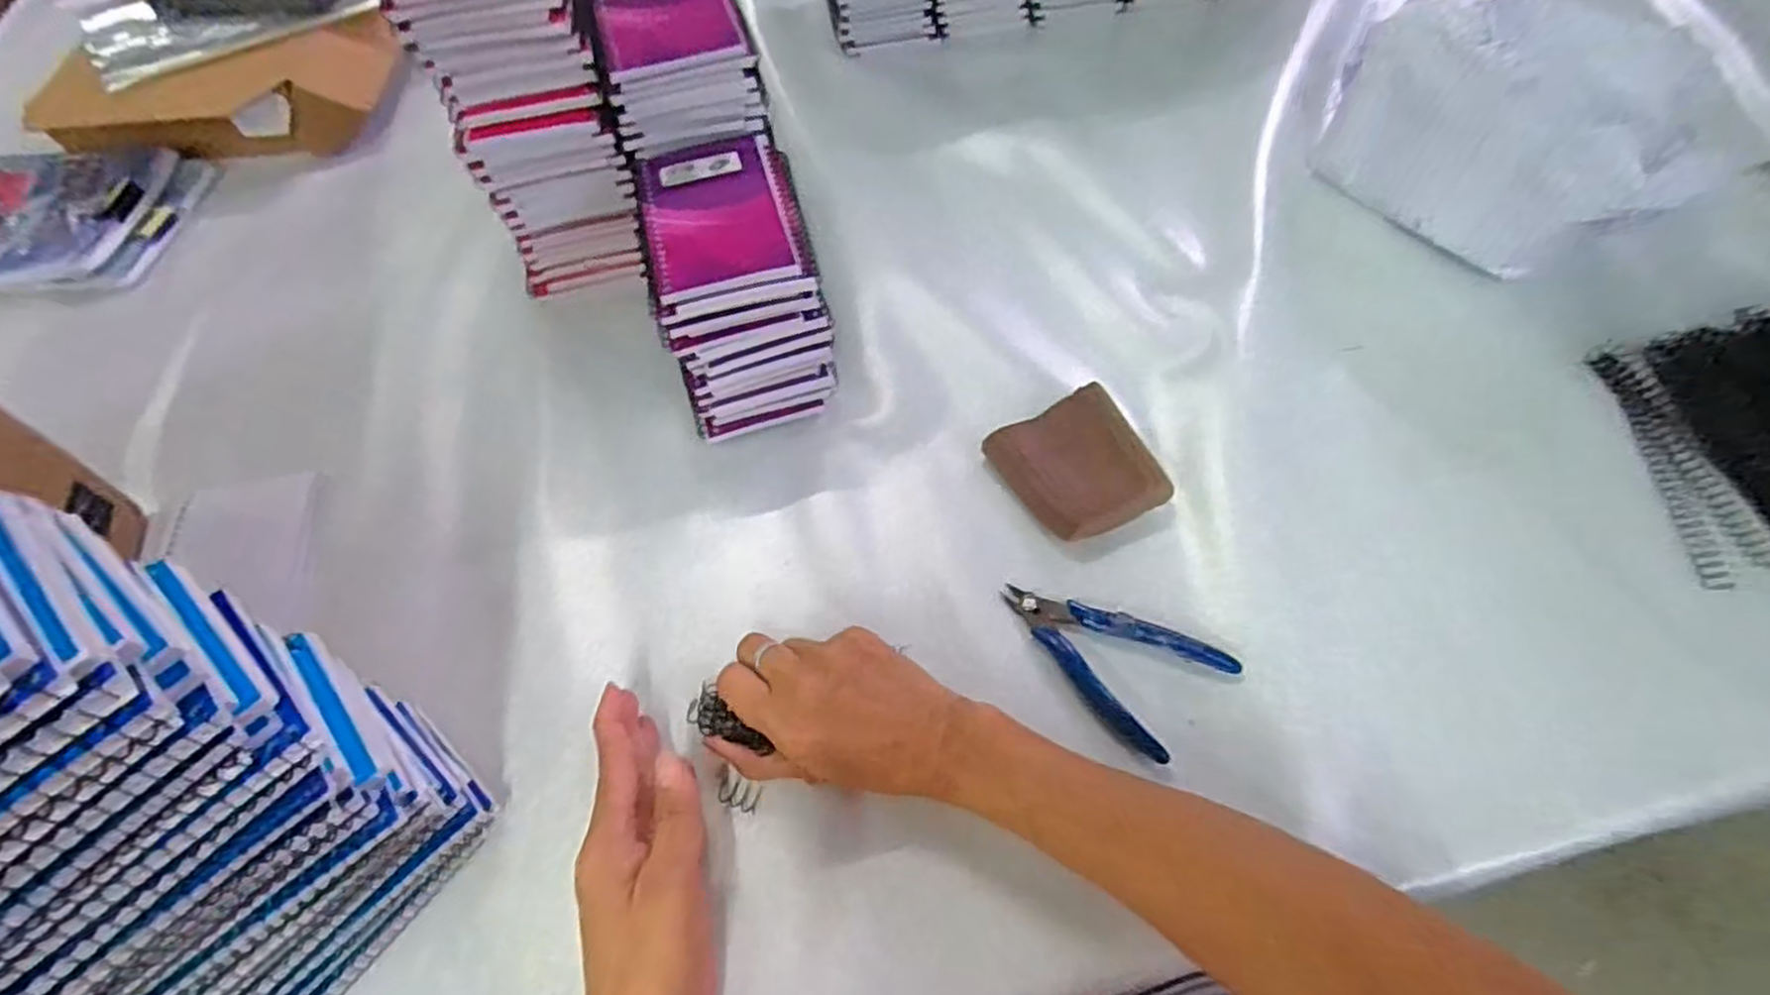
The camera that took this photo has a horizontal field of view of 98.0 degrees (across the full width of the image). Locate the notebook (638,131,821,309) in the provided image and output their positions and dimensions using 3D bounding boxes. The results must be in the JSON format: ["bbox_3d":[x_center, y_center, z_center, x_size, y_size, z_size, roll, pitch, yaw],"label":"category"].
[{"bbox_3d":[-0.099,-0.176,0.472,0.095,0.016,0.142,-12,57,-4],"label":"notebook"}]

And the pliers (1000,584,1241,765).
[{"bbox_3d":[0.117,0.078,0.409,0.113,0.012,0.066,37,66,24],"label":"pliers"}]

